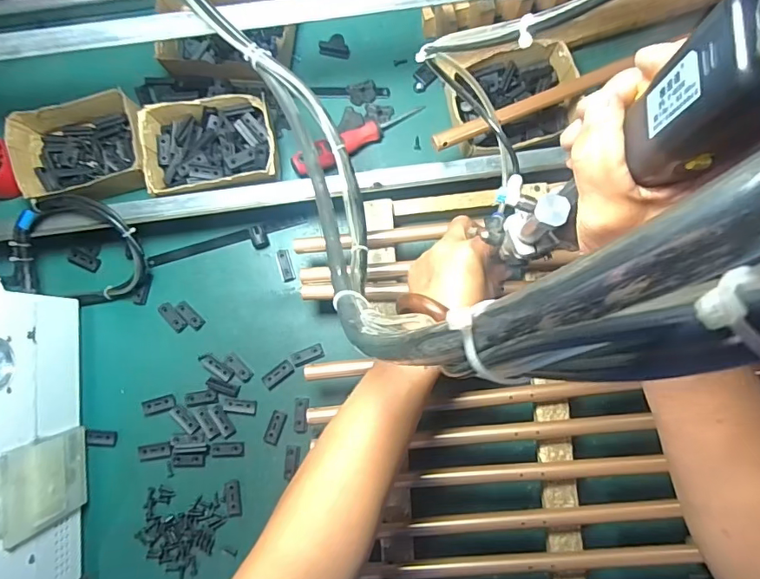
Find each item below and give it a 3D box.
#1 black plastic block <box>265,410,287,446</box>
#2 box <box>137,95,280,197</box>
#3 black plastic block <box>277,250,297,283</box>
[{"bbox_3d":[-0.116,0.154,0.542,0.015,0.004,0.037,21,87,3],"label":"black plastic block"},{"bbox_3d":[-0.185,-0.158,0.543,0.143,0.051,0.103,-8,86,2],"label":"box"},{"bbox_3d":[-0.107,-0.028,0.554,0.014,0.004,0.037,-15,86,1],"label":"black plastic block"}]

